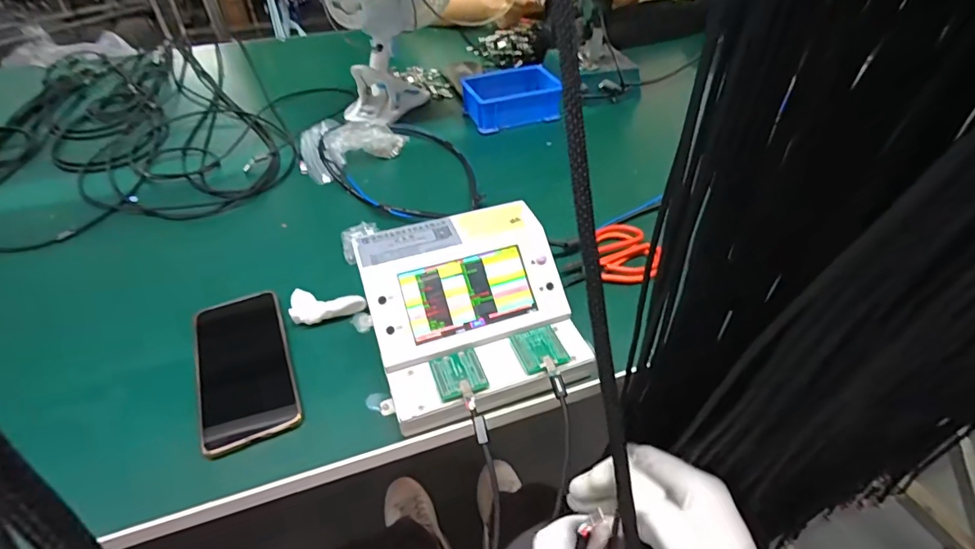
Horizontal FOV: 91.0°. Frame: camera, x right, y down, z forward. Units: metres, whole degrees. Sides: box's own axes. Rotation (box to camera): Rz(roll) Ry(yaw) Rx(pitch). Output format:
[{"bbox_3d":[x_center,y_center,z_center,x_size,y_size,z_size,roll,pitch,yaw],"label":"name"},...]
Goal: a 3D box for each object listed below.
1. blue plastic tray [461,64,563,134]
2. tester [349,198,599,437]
[{"bbox_3d":[0.038,-0.279,0.768,0.156,0.063,0.113,-14,47,-14],"label":"blue plastic tray"},{"bbox_3d":[-0.014,0.032,0.425,0.171,0.086,0.172,-14,46,-13],"label":"tester"}]

